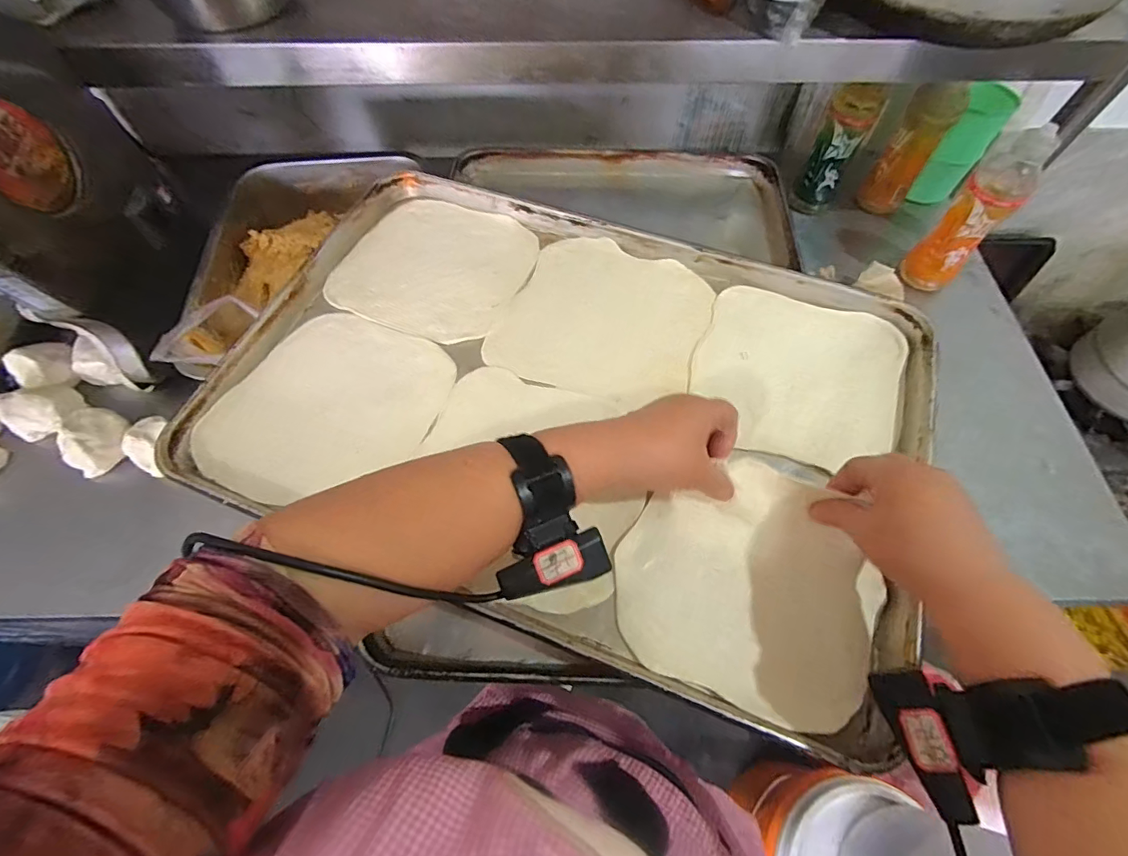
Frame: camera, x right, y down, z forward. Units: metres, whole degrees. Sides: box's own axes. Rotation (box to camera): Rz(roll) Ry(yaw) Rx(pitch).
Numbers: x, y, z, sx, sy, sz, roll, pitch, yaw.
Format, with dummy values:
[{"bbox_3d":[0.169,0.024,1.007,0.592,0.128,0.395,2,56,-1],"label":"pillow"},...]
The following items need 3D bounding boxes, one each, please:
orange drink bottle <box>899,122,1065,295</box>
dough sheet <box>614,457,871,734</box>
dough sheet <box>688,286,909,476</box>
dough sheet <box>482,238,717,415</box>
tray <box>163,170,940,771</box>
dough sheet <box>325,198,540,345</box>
[{"bbox_3d":[0.551,-0.286,0.657,0.068,0.201,0.061,38,69,17],"label":"orange drink bottle"},{"bbox_3d":[0.136,0.113,0.358,0.179,0.044,0.159,20,65,10],"label":"dough sheet"},{"bbox_3d":[0.217,-0.052,0.457,0.179,0.011,0.176,23,65,11],"label":"dough sheet"},{"bbox_3d":[0.041,-0.111,0.489,0.190,0.011,0.181,20,65,10],"label":"dough sheet"},{"bbox_3d":[0.004,-0.039,0.442,0.589,0.033,0.396,19,65,10],"label":"tray"},{"bbox_3d":[-0.139,-0.174,0.523,0.189,0.009,0.174,18,64,9],"label":"dough sheet"}]

